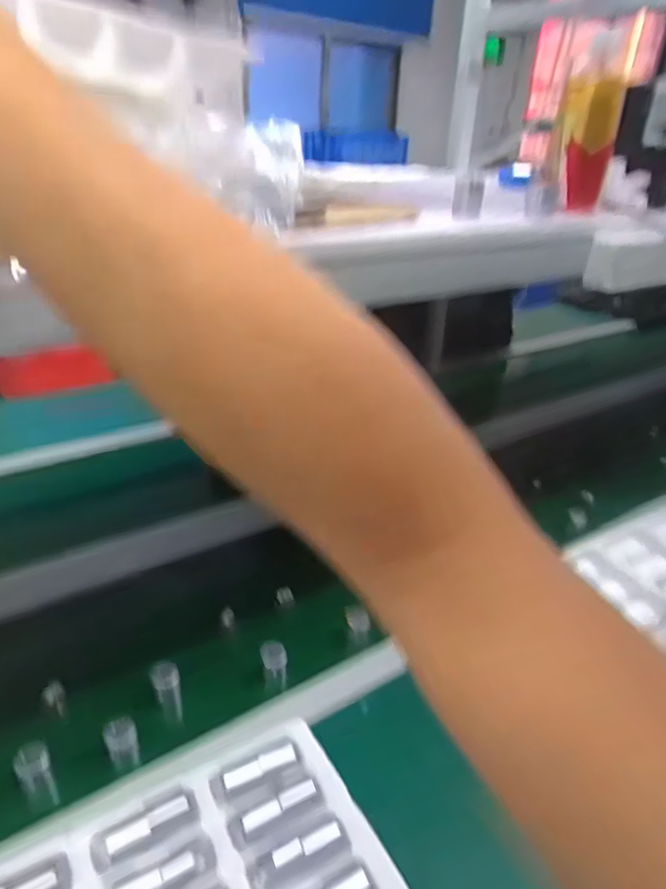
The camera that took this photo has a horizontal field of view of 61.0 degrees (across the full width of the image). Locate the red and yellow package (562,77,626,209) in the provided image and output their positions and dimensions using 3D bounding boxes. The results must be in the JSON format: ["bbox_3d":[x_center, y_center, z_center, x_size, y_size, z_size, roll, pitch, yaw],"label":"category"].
[{"bbox_3d":[0.290,-0.348,0.646,0.048,0.152,0.062,1,5,-7],"label":"red and yellow package"}]

